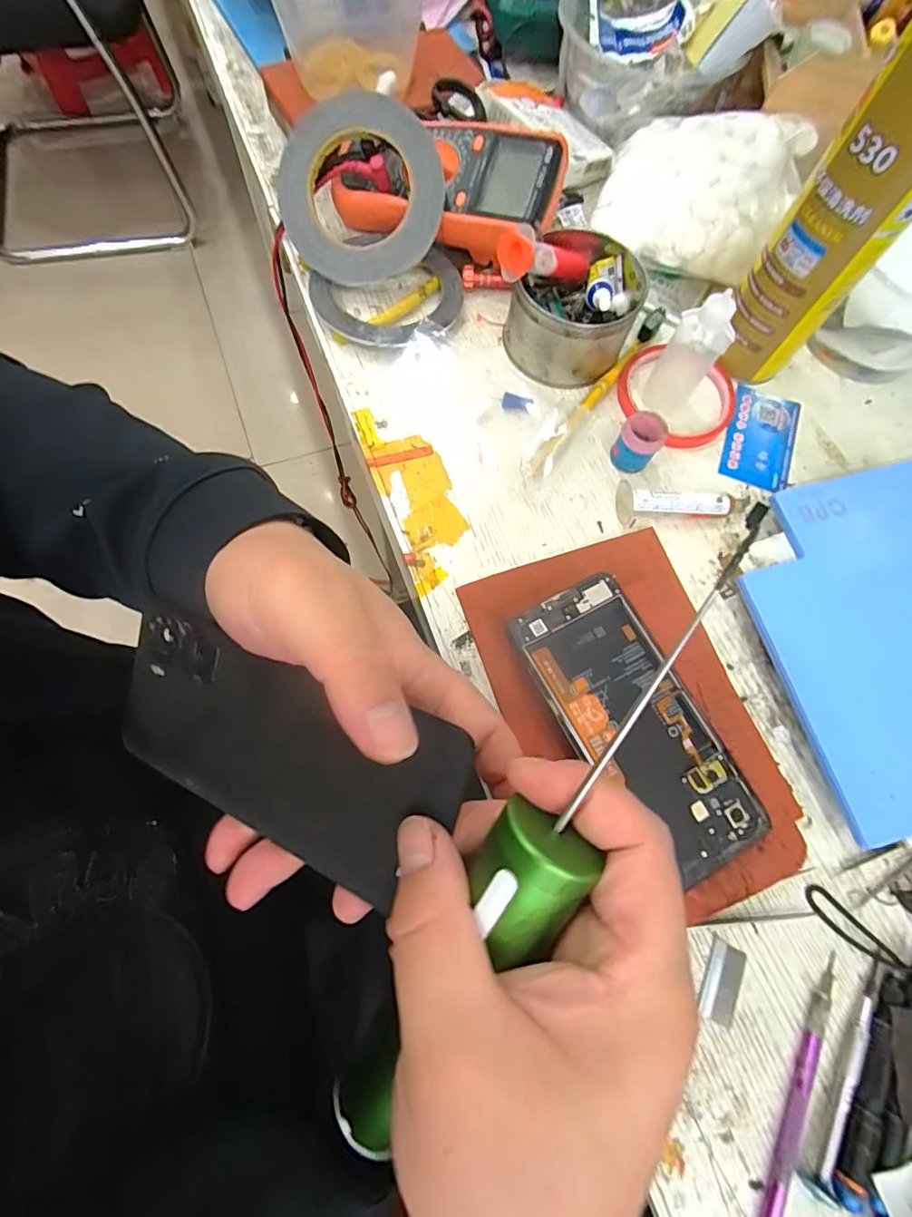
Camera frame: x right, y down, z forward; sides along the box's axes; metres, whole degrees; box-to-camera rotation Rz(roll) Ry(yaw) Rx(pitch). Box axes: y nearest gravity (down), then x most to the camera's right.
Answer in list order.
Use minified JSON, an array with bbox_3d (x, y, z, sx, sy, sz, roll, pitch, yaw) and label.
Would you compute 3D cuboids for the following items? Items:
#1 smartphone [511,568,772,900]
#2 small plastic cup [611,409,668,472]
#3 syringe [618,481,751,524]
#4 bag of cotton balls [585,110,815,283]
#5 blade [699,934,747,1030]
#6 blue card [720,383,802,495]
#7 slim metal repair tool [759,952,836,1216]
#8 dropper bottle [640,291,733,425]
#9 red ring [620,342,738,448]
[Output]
[{"bbox_3d":[0.099,0.062,0.282,0.075,0.011,0.162,-27,75,-12],"label":"smartphone"},{"bbox_3d":[0.130,-0.118,0.362,0.028,0.032,0.029,1,71,-4],"label":"small plastic cup"},{"bbox_3d":[0.161,-0.078,0.360,0.090,0.018,0.027,-2,72,-5],"label":"syringe"},{"bbox_3d":[0.196,-0.343,0.415,0.144,0.055,0.124,19,74,5],"label":"bag of cotton balls"},{"bbox_3d":[0.146,0.205,0.279,0.020,0.004,0.040,23,71,4],"label":"blade"},{"bbox_3d":[0.237,-0.133,0.396,0.052,0.004,0.087,21,73,2],"label":"blue card"},{"bbox_3d":[0.177,0.249,0.261,0.009,0.006,0.131,27,72,5],"label":"slim metal repair tool"},{"bbox_3d":[0.165,-0.176,0.361,0.035,0.089,0.028,30,72,6],"label":"dropper bottle"},{"bbox_3d":[0.170,-0.163,0.399,0.090,0.009,0.085,1,71,-4],"label":"red ring"}]

